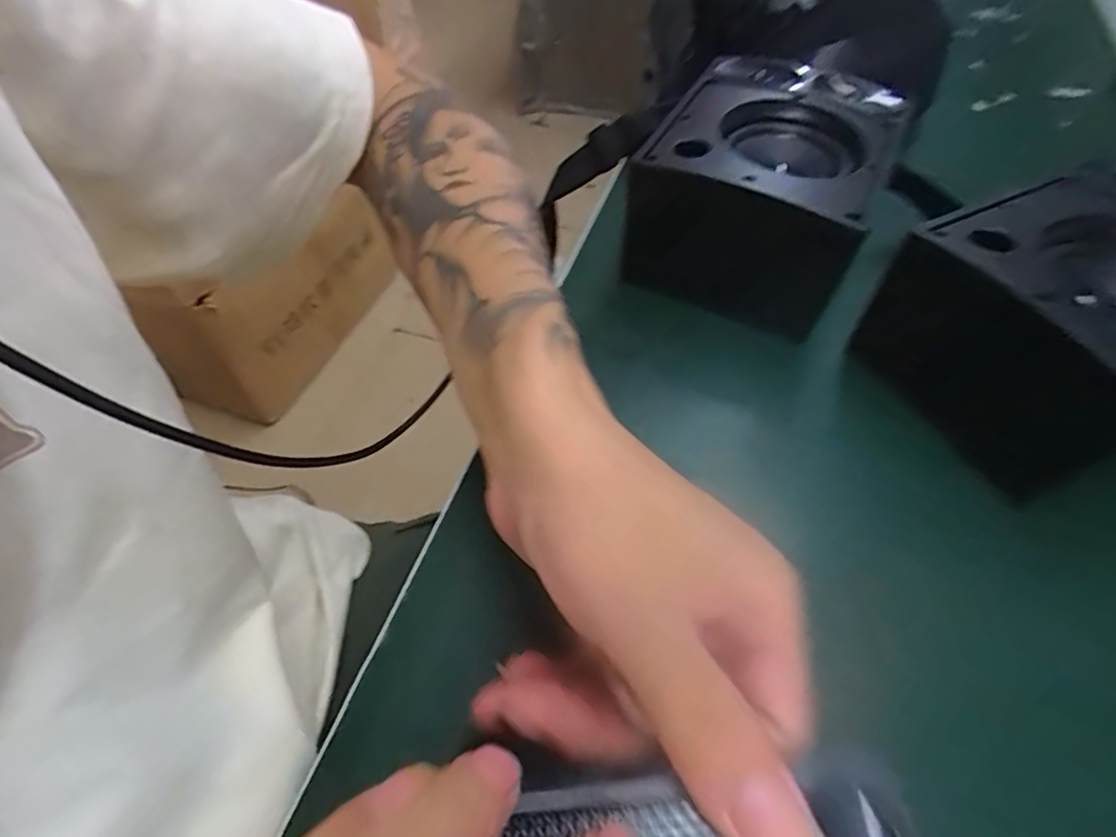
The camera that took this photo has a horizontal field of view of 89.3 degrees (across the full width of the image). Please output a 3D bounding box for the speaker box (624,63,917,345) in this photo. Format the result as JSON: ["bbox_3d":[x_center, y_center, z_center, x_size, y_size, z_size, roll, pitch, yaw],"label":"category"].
[{"bbox_3d":[0.113,-0.130,0.325,0.117,0.080,0.145,23,58,16],"label":"speaker box"}]

